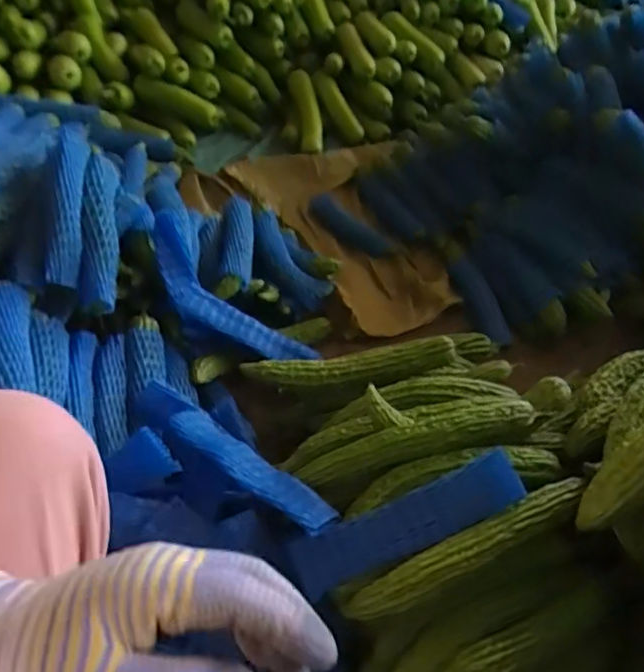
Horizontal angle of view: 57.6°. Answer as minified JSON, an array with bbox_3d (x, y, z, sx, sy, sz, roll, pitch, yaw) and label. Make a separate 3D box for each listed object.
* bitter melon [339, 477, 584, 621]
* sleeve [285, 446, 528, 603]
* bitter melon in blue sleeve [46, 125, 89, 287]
[{"bbox_3d":[0.149,0.211,0.577,0.270,0.055,0.044,-16,48,-19],"label":"bitter melon"},{"bbox_3d":[0.086,0.186,0.587,0.239,0.025,0.054,-24,48,-3],"label":"sleeve"},{"bbox_3d":[-0.364,-0.184,0.817,0.057,0.061,0.233,-3,66,-7],"label":"bitter melon in blue sleeve"}]

